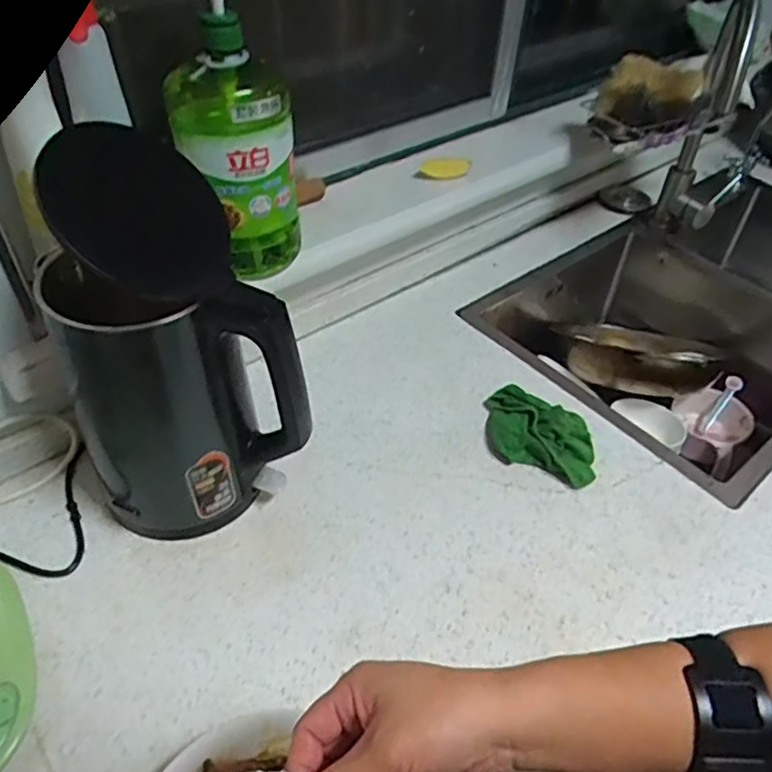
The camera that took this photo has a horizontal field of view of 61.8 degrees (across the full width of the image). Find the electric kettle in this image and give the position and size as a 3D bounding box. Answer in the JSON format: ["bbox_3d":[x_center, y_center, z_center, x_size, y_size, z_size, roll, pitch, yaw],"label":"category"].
[{"bbox_3d":[-0.166,-0.021,0.531,0.178,0.326,0.128,-8,47,-11],"label":"electric kettle"}]

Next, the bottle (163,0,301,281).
[{"bbox_3d":[-0.133,-0.234,0.601,0.076,0.264,0.115,29,51,22],"label":"bottle"}]

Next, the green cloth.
[{"bbox_3d":[0.165,0.045,0.690,0.126,0.037,0.094,17,47,12],"label":"green cloth"}]

